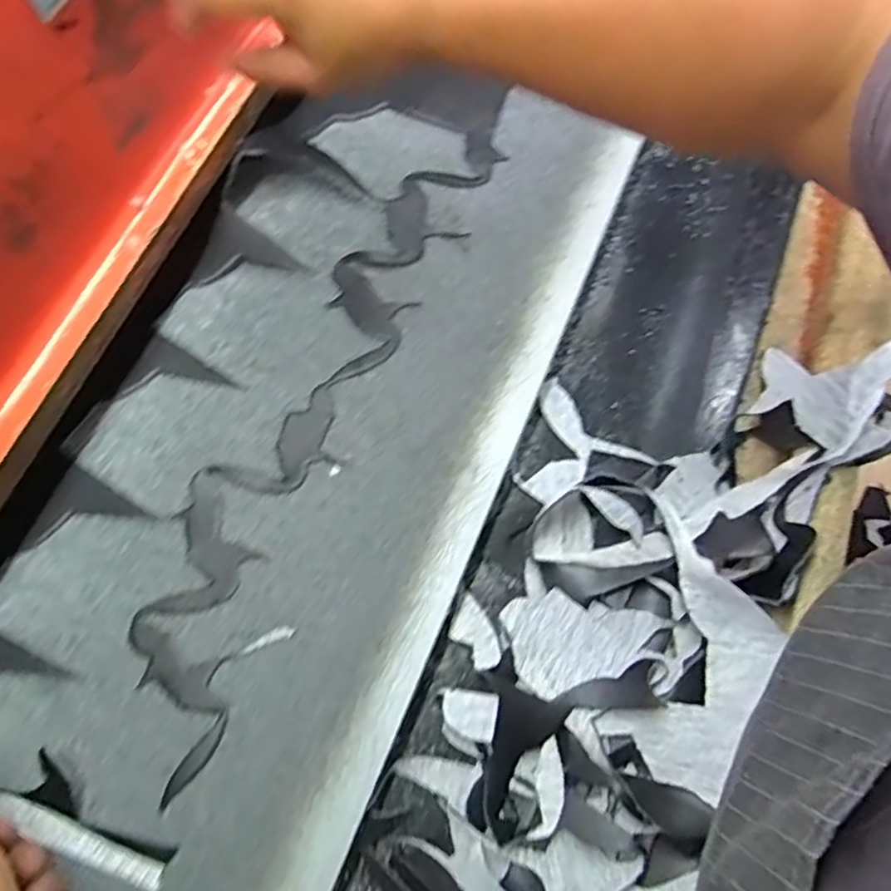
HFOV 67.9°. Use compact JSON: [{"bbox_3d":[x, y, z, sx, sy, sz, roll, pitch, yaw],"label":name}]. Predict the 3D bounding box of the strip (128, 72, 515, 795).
[{"bbox_3d":[-0.088,-0.052,0.494,0.095,0.007,0.558,21,71,5],"label":"strip"}]

